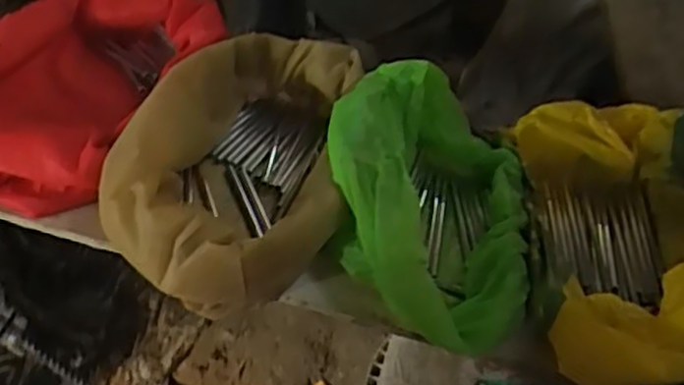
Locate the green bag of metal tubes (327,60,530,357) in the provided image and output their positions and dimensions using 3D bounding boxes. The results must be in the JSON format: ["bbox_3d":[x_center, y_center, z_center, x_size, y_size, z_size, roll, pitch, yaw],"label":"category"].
[{"bbox_3d":[0.066,0.009,0.596,0.164,0.127,0.235,9,44,3],"label":"green bag of metal tubes"}]

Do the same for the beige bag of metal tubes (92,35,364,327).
[{"bbox_3d":[-0.085,-0.026,0.607,0.175,0.110,0.262,5,44,0],"label":"beige bag of metal tubes"}]

